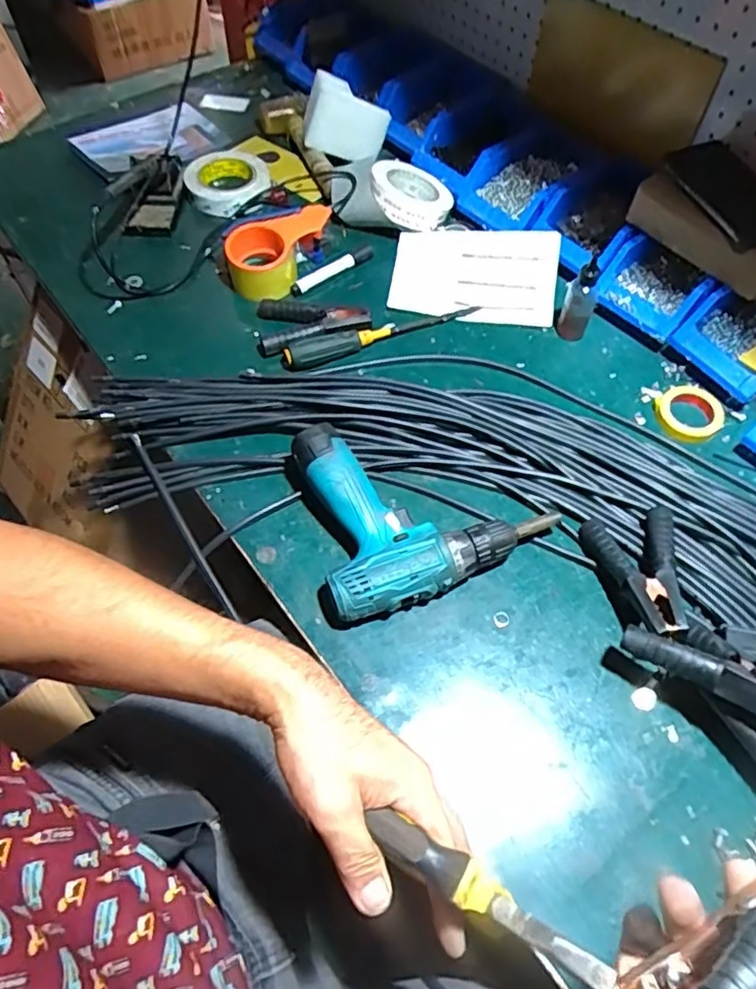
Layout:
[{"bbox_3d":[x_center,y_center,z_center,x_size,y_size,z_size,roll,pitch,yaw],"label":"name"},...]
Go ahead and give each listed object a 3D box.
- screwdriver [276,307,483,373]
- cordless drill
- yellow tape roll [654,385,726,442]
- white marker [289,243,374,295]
[{"bbox_3d":[0.011,-0.199,0.764,0.259,0.031,0.033,-20,61,-13],"label":"screwdriver"},{"bbox_3d":[0.045,0.005,0.620,0.233,0.058,0.191,-16,61,-11],"label":"cordless drill"},{"bbox_3d":[0.358,-0.093,0.710,0.075,0.015,0.069,1,59,-1],"label":"yellow tape roll"},{"bbox_3d":[-0.058,-0.304,0.836,0.134,0.017,0.021,-37,66,-21],"label":"white marker"}]

